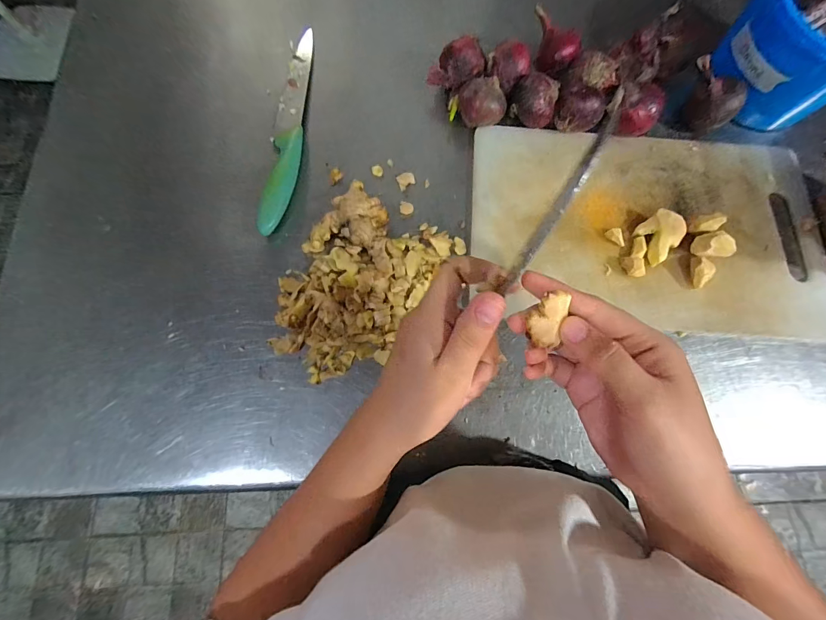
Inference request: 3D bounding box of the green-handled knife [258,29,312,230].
[{"bbox_3d":[-0.149,-0.230,0.436,0.033,0.019,0.296,1,75,-1],"label":"green-handled knife"}]

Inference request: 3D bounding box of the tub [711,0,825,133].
[{"bbox_3d":[0.456,-0.311,0.427,0.151,0.118,0.151,0,75,-1],"label":"tub"}]

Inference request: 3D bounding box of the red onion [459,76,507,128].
[{"bbox_3d":[0.082,-0.243,0.436,0.055,0.053,0.043,19,75,4],"label":"red onion"}]

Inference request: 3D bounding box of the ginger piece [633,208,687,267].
[{"bbox_3d":[0.272,-0.081,0.400,0.056,0.019,0.043,-37,78,-10],"label":"ginger piece"}]

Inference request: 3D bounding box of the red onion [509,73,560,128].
[{"bbox_3d":[0.144,-0.248,0.439,0.051,0.049,0.049,0,75,-1],"label":"red onion"}]

